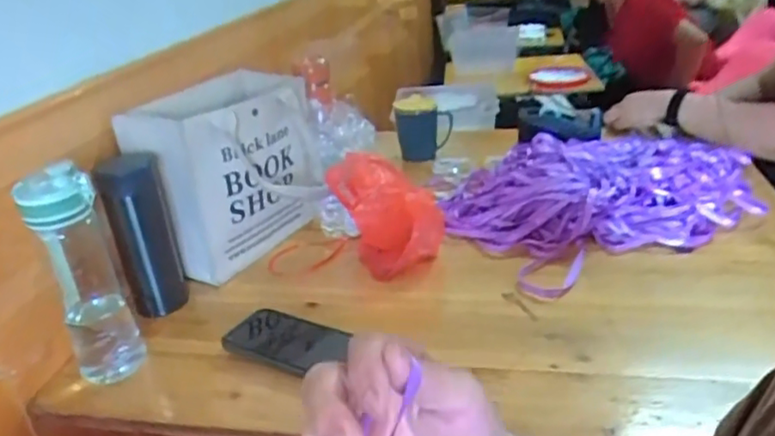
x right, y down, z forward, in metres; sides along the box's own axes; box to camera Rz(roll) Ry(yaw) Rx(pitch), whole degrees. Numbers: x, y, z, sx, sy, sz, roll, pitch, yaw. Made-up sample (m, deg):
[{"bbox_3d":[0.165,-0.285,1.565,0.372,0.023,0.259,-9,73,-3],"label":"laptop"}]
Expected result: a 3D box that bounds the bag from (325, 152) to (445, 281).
[{"bbox_3d":[-0.004,-0.008,0.790,0.079,0.139,0.119,-23,32,-32],"label":"bag"}]

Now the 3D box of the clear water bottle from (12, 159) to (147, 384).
[{"bbox_3d":[-0.315,0.058,0.637,0.067,0.228,0.065,-23,32,-32],"label":"clear water bottle"}]

